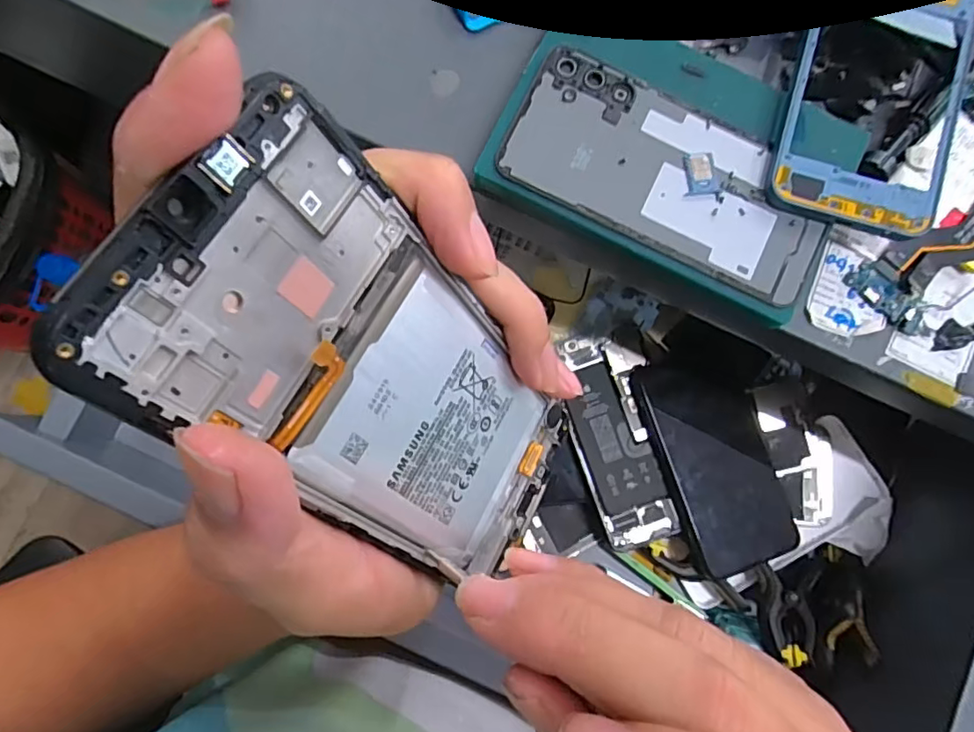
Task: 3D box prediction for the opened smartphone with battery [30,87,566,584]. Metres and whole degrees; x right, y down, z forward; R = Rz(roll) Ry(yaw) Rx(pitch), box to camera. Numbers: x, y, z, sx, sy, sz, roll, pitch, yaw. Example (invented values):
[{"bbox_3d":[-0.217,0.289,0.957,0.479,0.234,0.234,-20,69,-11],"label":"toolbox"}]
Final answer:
[{"bbox_3d":[-0.020,0.010,0.153,0.005,0.152,0.070,11,64,40],"label":"opened smartphone with battery"}]

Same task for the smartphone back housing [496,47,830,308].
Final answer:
[{"bbox_3d":[0.088,-0.091,0.269,0.155,0.005,0.072,27,82,1],"label":"smartphone back housing"}]

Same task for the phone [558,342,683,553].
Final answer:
[{"bbox_3d":[0.094,0.053,0.409,0.062,0.006,0.150,-10,83,-4],"label":"phone"}]

